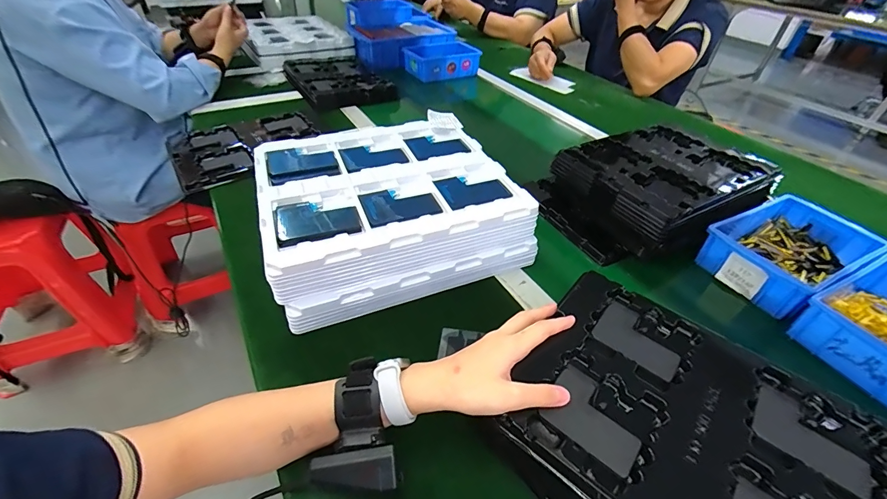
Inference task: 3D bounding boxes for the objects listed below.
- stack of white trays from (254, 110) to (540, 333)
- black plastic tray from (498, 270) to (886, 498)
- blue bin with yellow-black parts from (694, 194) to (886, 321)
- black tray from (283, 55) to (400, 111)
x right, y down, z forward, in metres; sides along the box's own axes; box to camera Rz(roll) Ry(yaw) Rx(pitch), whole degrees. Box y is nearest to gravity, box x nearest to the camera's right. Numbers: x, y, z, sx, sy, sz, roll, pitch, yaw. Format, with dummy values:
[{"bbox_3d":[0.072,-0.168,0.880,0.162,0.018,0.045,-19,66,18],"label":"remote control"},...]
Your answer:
[{"bbox_3d":[-0.080,-0.068,0.561,0.326,0.089,0.305,-14,45,-18],"label":"stack of white trays"},{"bbox_3d":[0.210,0.150,0.314,0.285,0.025,0.221,32,49,26],"label":"black plastic tray"},{"bbox_3d":[0.483,0.002,0.543,0.211,0.060,0.137,-18,46,-21],"label":"blue bin with yellow-black parts"},{"bbox_3d":[-0.292,-0.465,1.047,0.226,0.036,0.324,-23,48,-26],"label":"black tray"}]

